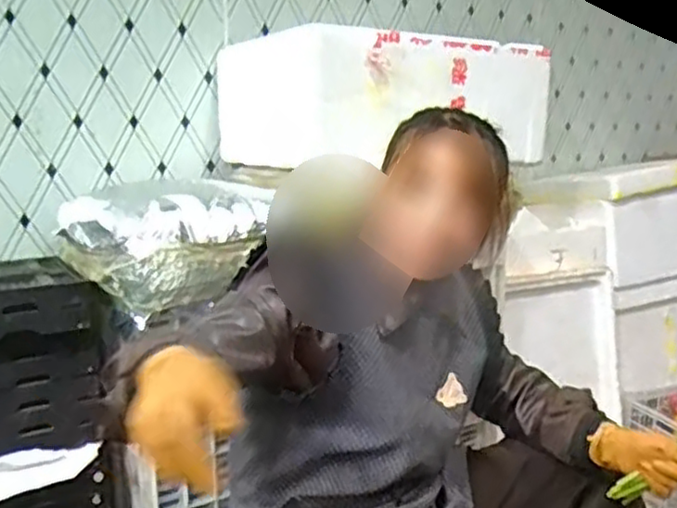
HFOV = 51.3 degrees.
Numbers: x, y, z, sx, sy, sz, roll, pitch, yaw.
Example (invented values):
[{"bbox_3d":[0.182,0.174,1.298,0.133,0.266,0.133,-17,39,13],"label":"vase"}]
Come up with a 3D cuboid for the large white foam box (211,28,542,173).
[{"bbox_3d":[0.074,-0.355,1.647,0.585,0.254,0.551,-6,12,-30],"label":"large white foam box"}]

